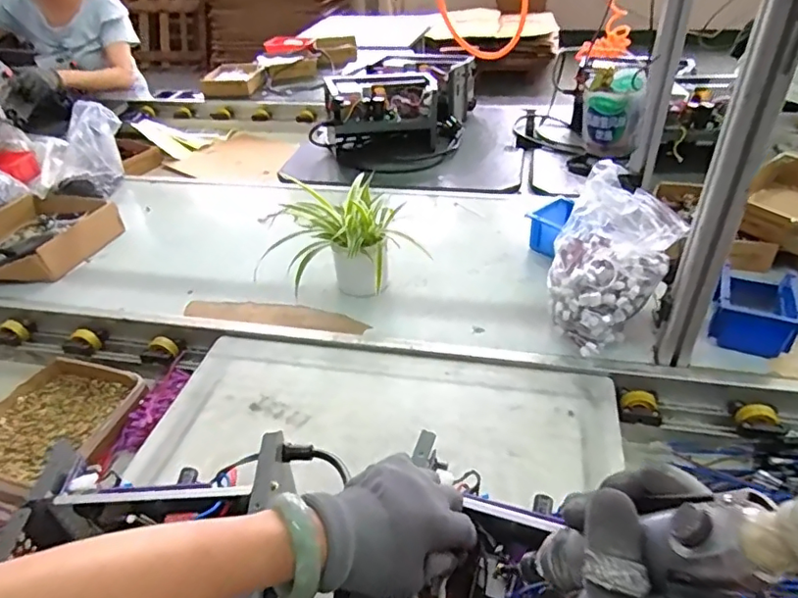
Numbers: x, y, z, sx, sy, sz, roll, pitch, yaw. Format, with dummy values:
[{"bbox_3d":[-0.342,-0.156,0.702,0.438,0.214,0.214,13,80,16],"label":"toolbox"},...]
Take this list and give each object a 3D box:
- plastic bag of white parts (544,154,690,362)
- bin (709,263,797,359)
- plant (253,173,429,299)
[{"bbox_3d":[0.303,-0.050,0.791,0.150,0.207,0.181,13,42,20],"label":"plastic bag of white parts"},{"bbox_3d":[0.509,0.020,0.785,0.099,0.083,0.119,18,44,24],"label":"bin"},{"bbox_3d":[-0.112,-0.100,0.942,0.208,0.150,0.179,13,42,20],"label":"plant"}]

